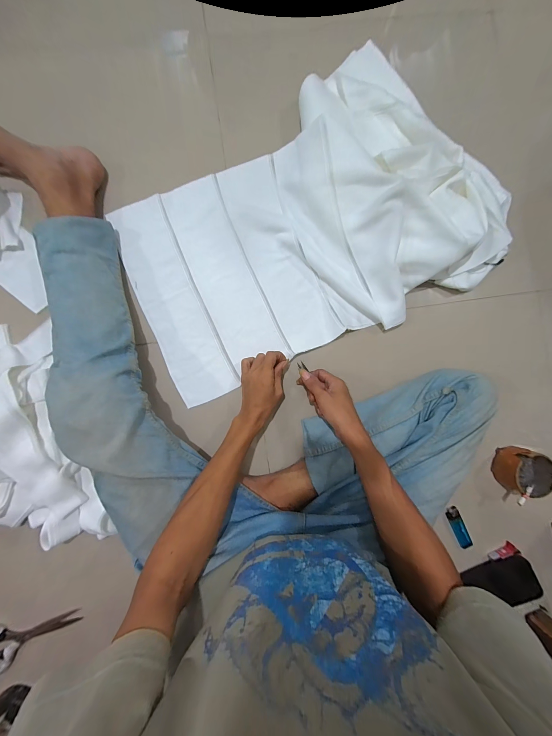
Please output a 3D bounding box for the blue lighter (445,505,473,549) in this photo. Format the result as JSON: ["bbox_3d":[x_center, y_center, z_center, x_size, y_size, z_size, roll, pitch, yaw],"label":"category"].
[{"bbox_3d":[0.355,0.309,0.494,0.022,0.011,0.084,-25,90,-3],"label":"blue lighter"}]

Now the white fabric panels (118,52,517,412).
[{"bbox_3d":[0.043,-0.253,0.473,0.656,0.090,0.446,-27,90,-3],"label":"white fabric panels"}]

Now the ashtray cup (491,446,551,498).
[{"bbox_3d":[0.466,0.198,0.479,0.084,0.055,0.081,0,89,-3],"label":"ashtray cup"}]

